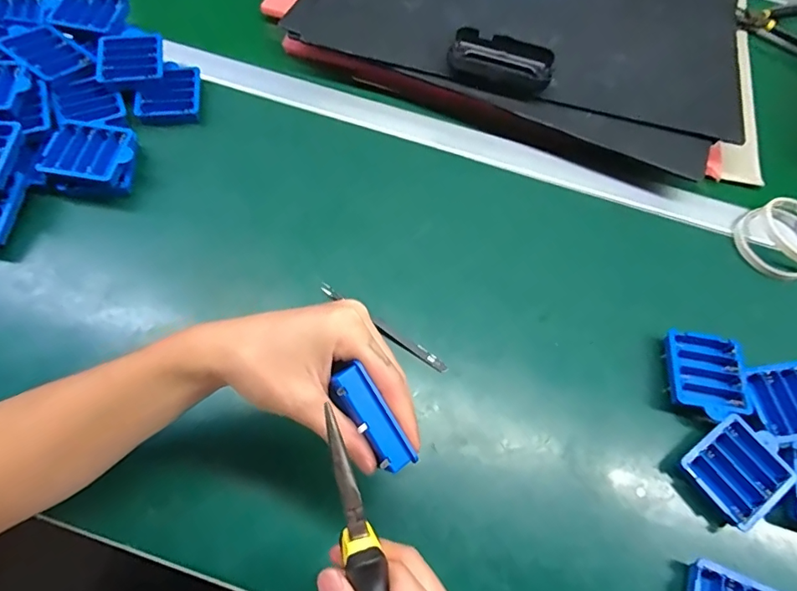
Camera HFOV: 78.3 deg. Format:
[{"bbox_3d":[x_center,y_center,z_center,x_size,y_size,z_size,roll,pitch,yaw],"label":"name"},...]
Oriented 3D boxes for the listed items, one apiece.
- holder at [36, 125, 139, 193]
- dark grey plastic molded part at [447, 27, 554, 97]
[{"bbox_3d":[-0.300,-0.134,0.482,0.079,0.029,0.062,1,65,-1],"label":"holder"},{"bbox_3d":[0.110,-0.250,0.521,0.106,0.022,0.046,19,66,7],"label":"dark grey plastic molded part"}]

